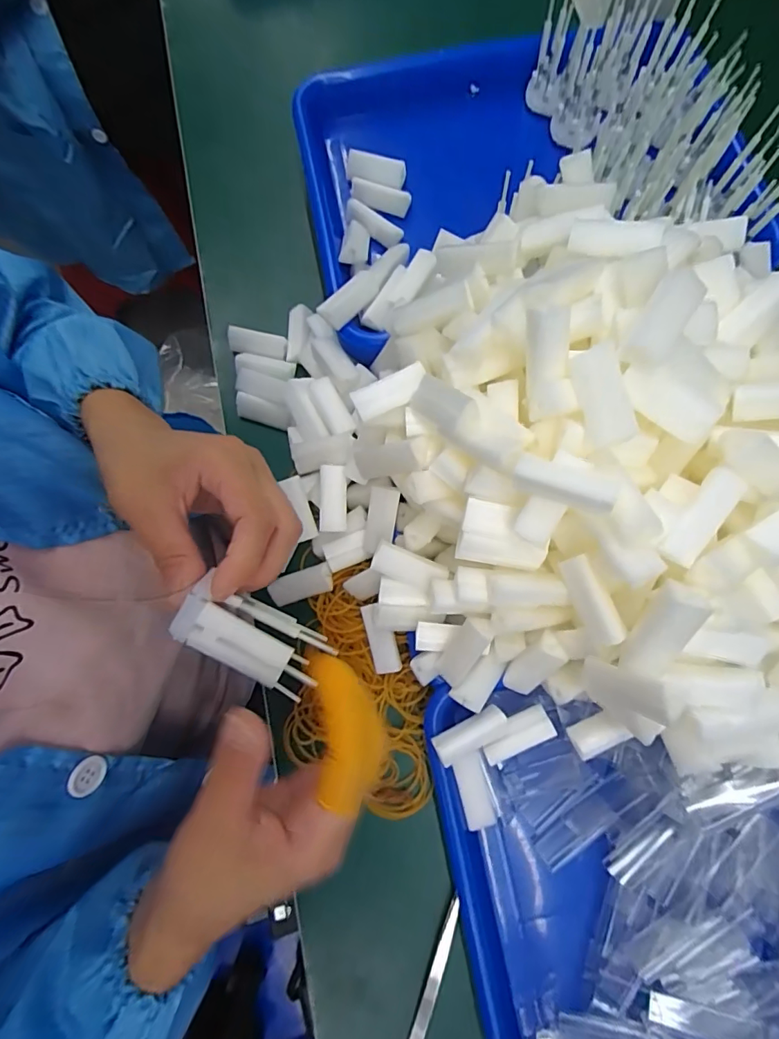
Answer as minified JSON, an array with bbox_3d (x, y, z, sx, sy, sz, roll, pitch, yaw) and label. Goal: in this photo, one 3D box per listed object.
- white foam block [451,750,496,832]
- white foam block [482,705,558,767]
[{"bbox_3d":[0.054,0.174,0.308,0.020,0.010,0.040,-12,78,-2],"label":"white foam block"},{"bbox_3d":[0.078,0.134,0.301,0.045,0.012,0.019,-25,78,-5],"label":"white foam block"}]

